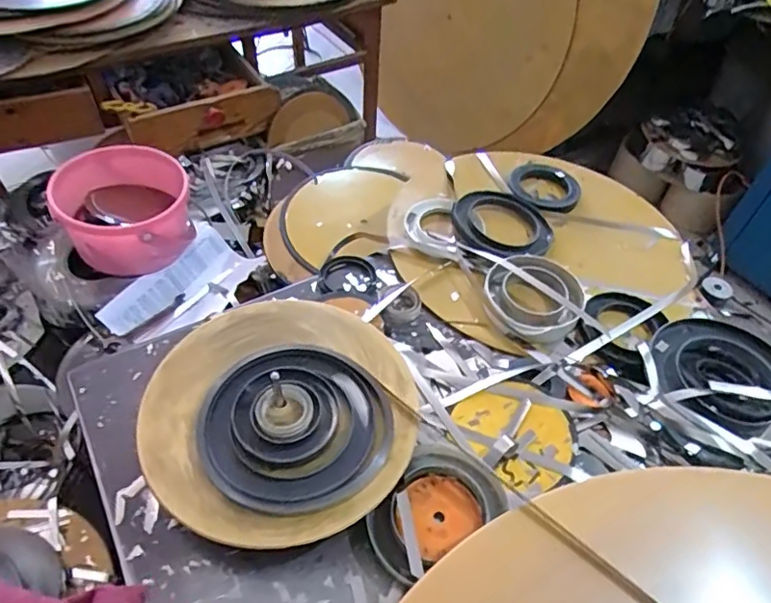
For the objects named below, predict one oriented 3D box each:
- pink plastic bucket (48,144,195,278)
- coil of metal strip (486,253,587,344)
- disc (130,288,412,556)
[{"bbox_3d":[-0.457,-0.154,0.999,0.208,0.148,0.208,2,49,-2],"label":"pink plastic bucket"},{"bbox_3d":[0.208,-0.011,0.770,0.111,0.030,0.137,-10,50,-12],"label":"coil of metal strip"},{"bbox_3d":[-0.113,0.105,0.608,0.275,0.021,0.293,2,49,-2],"label":"disc"}]

